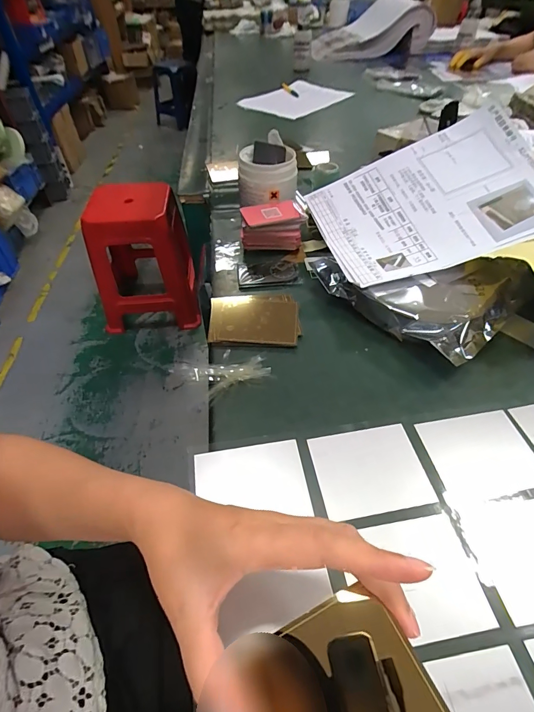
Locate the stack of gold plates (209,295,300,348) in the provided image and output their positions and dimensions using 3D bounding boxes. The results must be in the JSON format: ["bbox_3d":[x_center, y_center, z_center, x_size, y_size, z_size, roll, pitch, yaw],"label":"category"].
[{"bbox_3d":[-0.017,-0.050,0.462,0.114,0.013,0.091,1,49,1],"label":"stack of gold plates"}]

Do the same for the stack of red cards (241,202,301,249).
[{"bbox_3d":[0.005,-0.202,0.560,0.087,0.055,0.055,-2,49,0],"label":"stack of red cards"}]

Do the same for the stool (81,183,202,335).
[{"bbox_3d":[-0.507,-0.386,1.455,0.381,0.497,0.381,-12,50,-9],"label":"stool"}]

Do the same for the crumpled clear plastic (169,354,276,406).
[{"bbox_3d":[-0.050,0.024,0.401,0.110,0.014,0.053,-8,49,-6],"label":"crumpled clear plastic"}]

